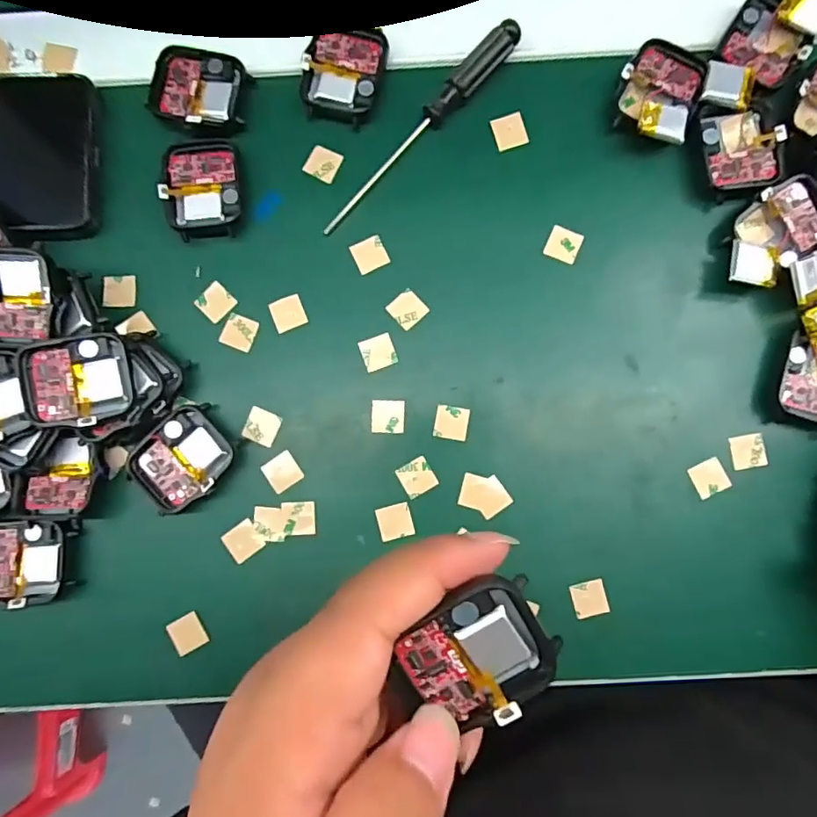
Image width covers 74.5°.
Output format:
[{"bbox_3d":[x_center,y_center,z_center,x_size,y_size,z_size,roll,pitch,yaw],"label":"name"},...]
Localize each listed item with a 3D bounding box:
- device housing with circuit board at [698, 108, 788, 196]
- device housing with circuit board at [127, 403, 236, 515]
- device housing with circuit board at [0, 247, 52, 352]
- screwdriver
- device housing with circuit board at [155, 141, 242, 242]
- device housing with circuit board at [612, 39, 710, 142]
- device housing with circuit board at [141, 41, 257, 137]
[{"bbox_3d":[0.156,-0.122,0.252,0.037,0.007,0.039,-12,87,0],"label":"device housing with circuit board"},{"bbox_3d":[-0.103,0.023,0.247,0.037,0.012,0.045,45,88,3],"label":"device housing with circuit board"},{"bbox_3d":[-0.173,-0.048,0.233,0.035,0.009,0.041,2,99,-1],"label":"device housing with circuit board"},{"bbox_3d":[0.005,-0.135,0.258,0.013,0.011,0.130,44,88,3],"label":"screwdriver"},{"bbox_3d":[-0.098,-0.106,0.258,0.035,0.009,0.046,-6,87,1],"label":"device housing with circuit board"},{"bbox_3d":[0.118,-0.149,0.251,0.036,0.015,0.050,23,87,2],"label":"device housing with circuit board"},{"bbox_3d":[-0.101,-0.154,0.259,0.046,0.007,0.039,15,87,2],"label":"device housing with circuit board"}]

